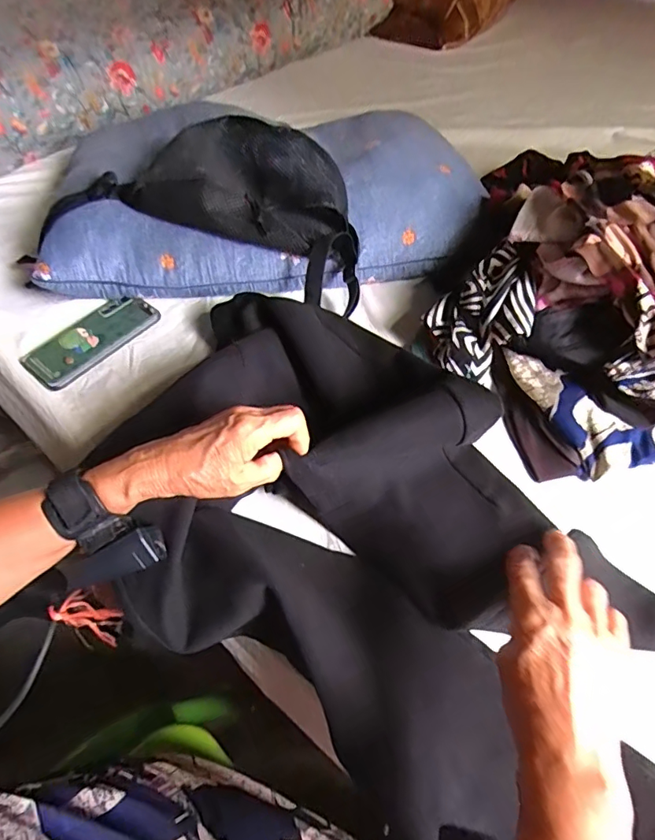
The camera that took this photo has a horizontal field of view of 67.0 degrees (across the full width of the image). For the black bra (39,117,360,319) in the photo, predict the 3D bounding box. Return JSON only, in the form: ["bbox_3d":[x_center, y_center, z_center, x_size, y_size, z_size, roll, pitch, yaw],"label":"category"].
[{"bbox_3d":[-0.141,-0.282,0.645,0.390,0.117,0.195,13,56,10],"label":"black bra"}]

